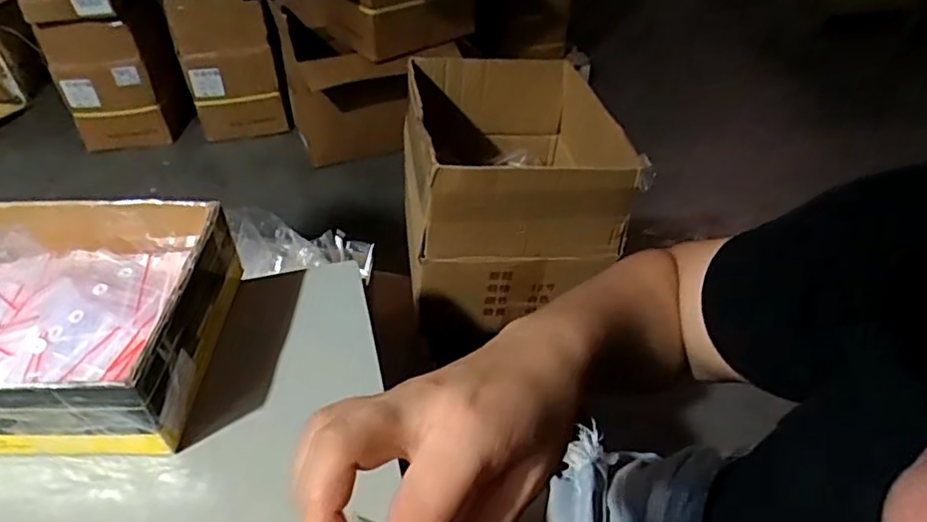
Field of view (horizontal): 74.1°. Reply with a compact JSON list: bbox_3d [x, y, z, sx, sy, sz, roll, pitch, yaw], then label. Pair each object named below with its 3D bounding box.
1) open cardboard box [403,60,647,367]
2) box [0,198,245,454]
[{"bbox_3d":[0.054,-0.113,0.840,0.242,0.221,0.319,-4,42,-4],"label":"open cardboard box"},{"bbox_3d":[-0.307,0.040,0.429,0.251,0.071,0.176,0,41,0],"label":"box"}]

